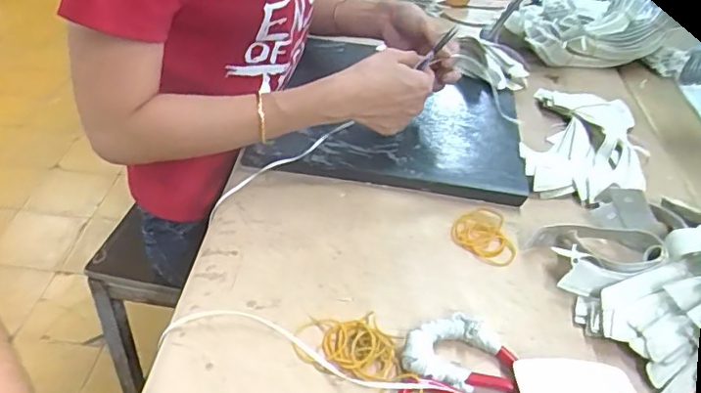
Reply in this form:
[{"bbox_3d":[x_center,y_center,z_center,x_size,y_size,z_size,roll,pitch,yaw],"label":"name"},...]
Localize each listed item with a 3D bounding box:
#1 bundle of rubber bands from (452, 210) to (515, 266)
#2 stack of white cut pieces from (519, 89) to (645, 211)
[{"bbox_3d":[0.133,0.041,0.578,0.059,0.009,0.074,1,40,-6],"label":"bundle of rubber bands"},{"bbox_3d":[0.295,-0.073,0.713,0.136,0.023,0.257,18,41,14],"label":"stack of white cut pieces"}]

